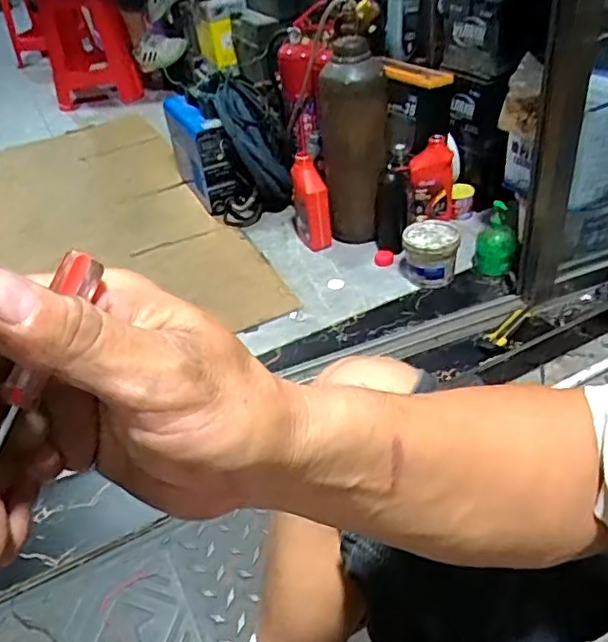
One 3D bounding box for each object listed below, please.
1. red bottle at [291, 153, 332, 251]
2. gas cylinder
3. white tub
[{"bbox_3d":[0.016,-0.283,1.452,0.086,0.207,0.093,-9,38,-1],"label":"red bottle"},{"bbox_3d":[0.118,-0.396,1.398,0.152,0.418,0.161,-3,38,6],"label":"gas cylinder"},{"bbox_3d":[0.277,-0.146,1.309,0.117,0.122,0.113,-6,38,3],"label":"white tub"}]

